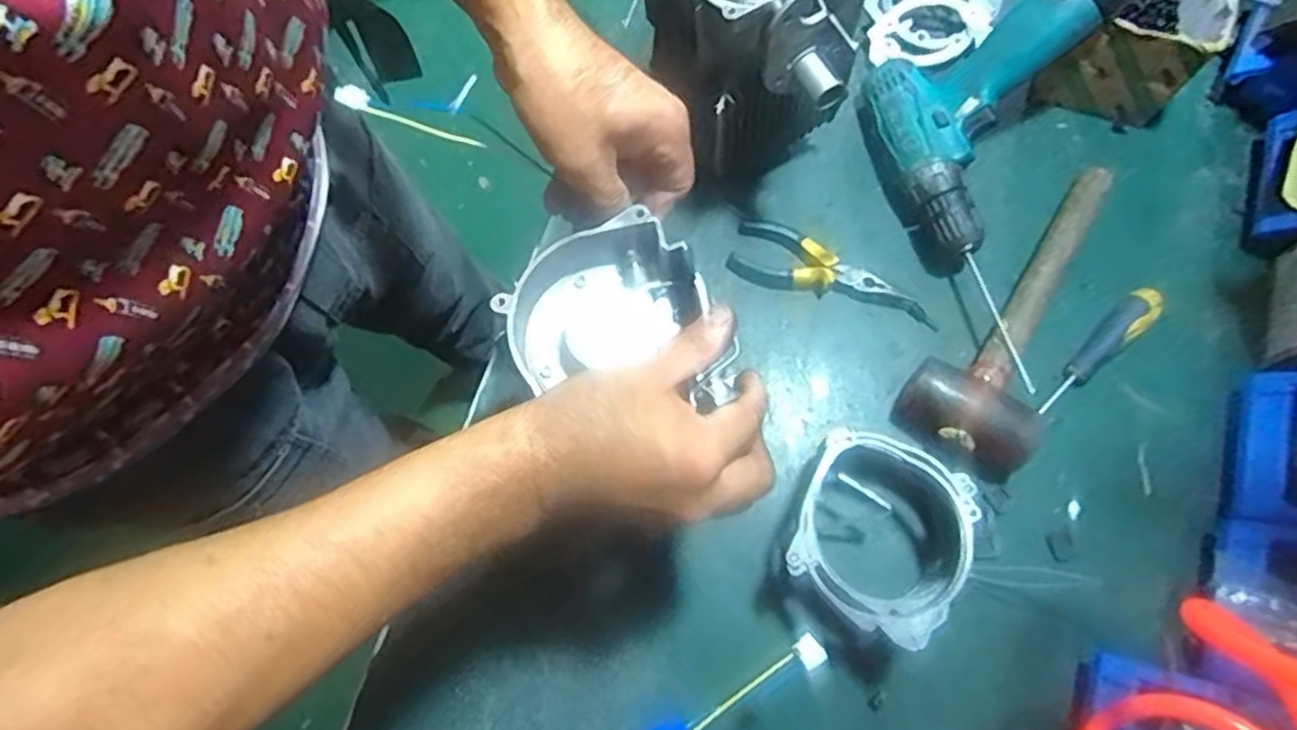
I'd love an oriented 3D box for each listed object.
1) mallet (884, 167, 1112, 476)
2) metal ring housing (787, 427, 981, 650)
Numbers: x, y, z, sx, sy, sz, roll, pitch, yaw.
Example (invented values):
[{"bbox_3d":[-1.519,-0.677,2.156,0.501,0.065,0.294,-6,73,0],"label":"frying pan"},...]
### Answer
[{"bbox_3d":[0.303,-0.041,0.574,0.096,0.051,0.293,33,76,10],"label":"mallet"},{"bbox_3d":[0.163,0.118,0.510,0.124,0.074,0.129,32,76,10],"label":"metal ring housing"}]

